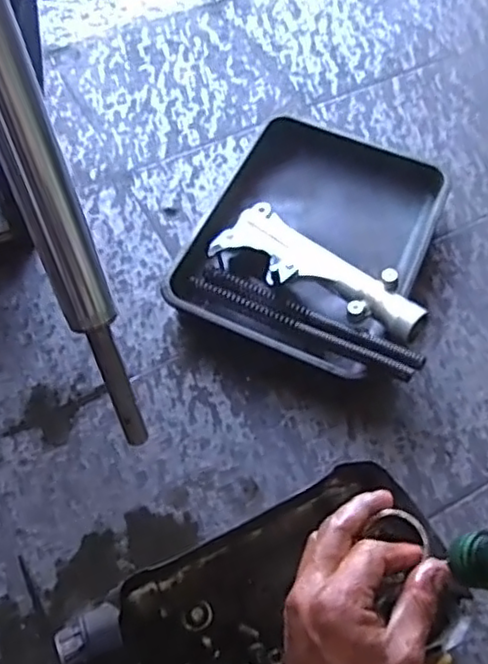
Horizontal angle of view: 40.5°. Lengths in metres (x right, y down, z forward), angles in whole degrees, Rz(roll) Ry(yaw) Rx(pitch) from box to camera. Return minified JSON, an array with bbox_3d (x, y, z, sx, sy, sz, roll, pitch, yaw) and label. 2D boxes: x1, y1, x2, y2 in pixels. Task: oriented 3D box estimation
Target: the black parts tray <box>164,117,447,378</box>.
[{"bbox_3d":[0.094,-0.128,0.856,0.270,0.050,0.386,26,62,13],"label":"black parts tray"}]

